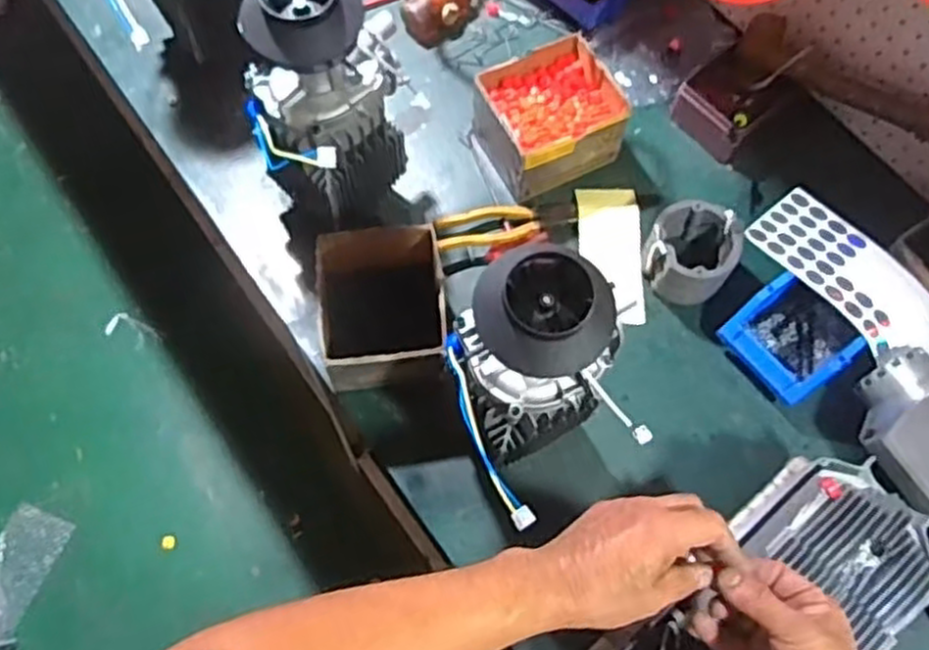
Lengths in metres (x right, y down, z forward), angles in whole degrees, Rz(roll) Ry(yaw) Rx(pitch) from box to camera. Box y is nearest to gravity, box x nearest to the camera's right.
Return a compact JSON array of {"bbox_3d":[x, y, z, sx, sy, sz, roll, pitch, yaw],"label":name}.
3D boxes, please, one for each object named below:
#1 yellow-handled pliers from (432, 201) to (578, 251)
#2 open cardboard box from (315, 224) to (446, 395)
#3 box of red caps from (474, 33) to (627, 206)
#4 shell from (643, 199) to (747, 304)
[{"bbox_3d":[0.055,-0.126,0.951,0.180,0.019,0.044,-10,68,-6],"label":"yellow-handled pliers"},{"bbox_3d":[-0.088,-0.016,0.839,0.130,0.089,0.155,-10,68,-7],"label":"open cardboard box"},{"bbox_3d":[0.105,-0.260,0.965,0.155,0.095,0.149,-27,71,-13],"label":"box of red caps"},{"bbox_3d":[0.269,-0.088,0.907,0.103,0.073,0.096,1,68,-2],"label":"shell"}]

